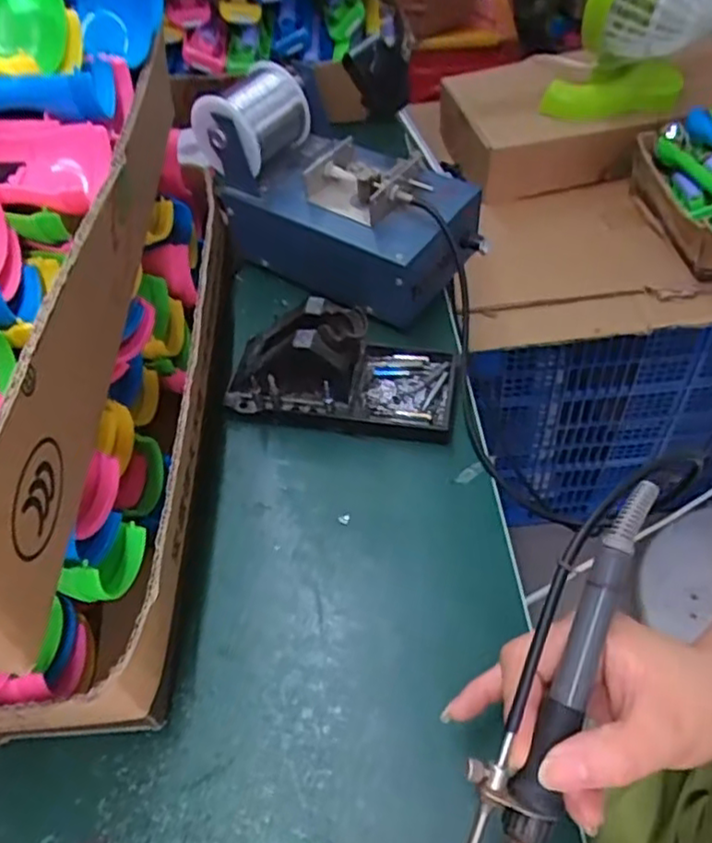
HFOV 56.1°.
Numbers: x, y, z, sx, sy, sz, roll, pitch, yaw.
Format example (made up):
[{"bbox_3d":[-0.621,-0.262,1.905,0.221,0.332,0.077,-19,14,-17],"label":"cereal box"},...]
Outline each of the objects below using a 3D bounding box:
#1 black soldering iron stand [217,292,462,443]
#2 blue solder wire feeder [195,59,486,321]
[{"bbox_3d":[-0.008,-0.041,0.463,0.157,0.074,0.075,7,54,8],"label":"black soldering iron stand"},{"bbox_3d":[-0.015,-0.189,0.530,0.224,0.124,0.112,29,60,22],"label":"blue solder wire feeder"}]

